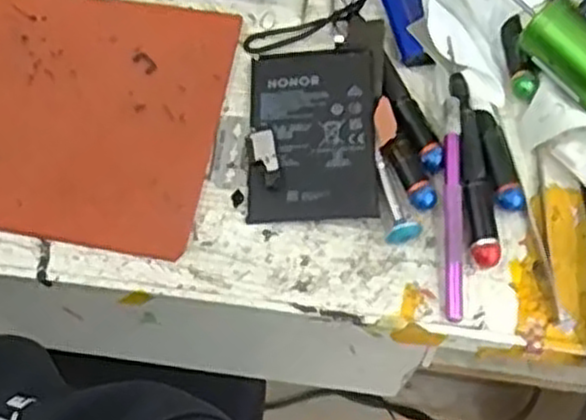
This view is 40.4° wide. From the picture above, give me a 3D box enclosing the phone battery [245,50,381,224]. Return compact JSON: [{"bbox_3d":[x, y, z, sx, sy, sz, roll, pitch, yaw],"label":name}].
[{"bbox_3d":[0.010,-0.041,0.409,0.066,0.009,0.096,0,64,-2],"label":"phone battery"}]

